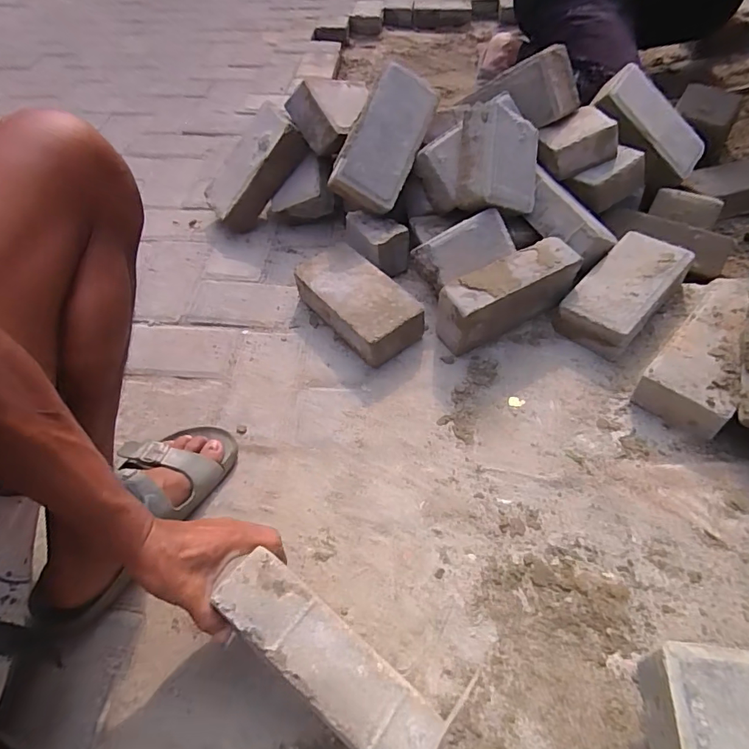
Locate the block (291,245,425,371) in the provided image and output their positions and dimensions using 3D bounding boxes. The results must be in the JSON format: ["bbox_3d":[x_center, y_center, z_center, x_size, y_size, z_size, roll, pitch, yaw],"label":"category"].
[{"bbox_3d":[-0.029,-0.112,0.766,0.113,0.072,0.216,-34,57,-22],"label":"block"}]

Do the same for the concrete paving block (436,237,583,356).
[{"bbox_3d":[0.197,-0.112,0.727,0.219,0.117,0.064,-24,54,-15],"label":"concrete paving block"}]

